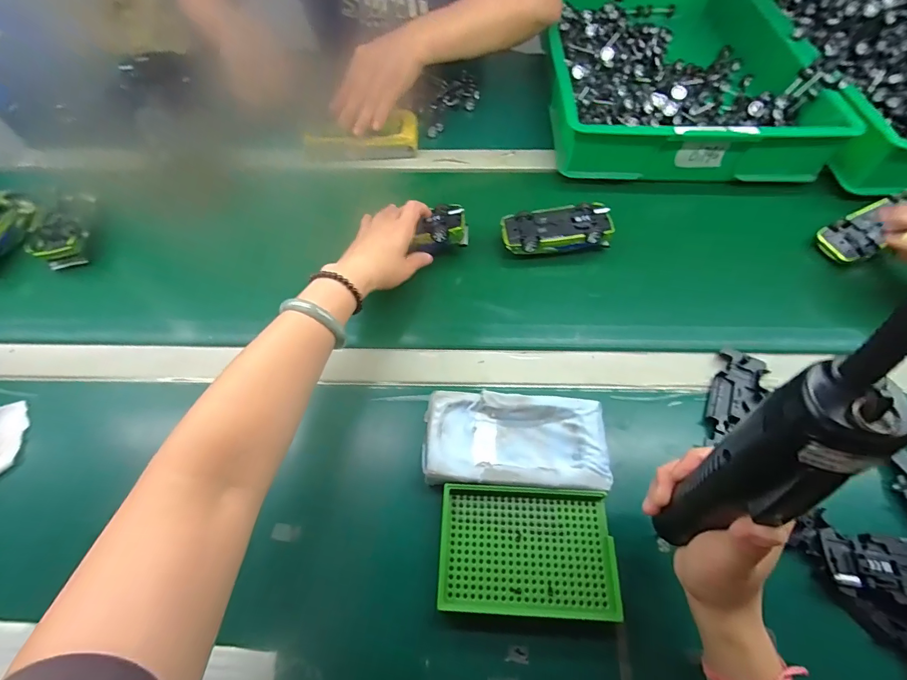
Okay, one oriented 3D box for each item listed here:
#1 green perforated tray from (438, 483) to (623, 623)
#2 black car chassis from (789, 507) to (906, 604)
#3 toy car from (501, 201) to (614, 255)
[{"bbox_3d":[0.059,0.167,0.316,0.136,0.018,0.090,3,60,2],"label":"green perforated tray"},{"bbox_3d":[0.354,0.180,0.313,0.134,0.018,0.055,13,61,7],"label":"black car chassis"},{"bbox_3d":[0.128,-0.133,0.499,0.131,0.051,0.061,-9,61,-5],"label":"toy car"}]

